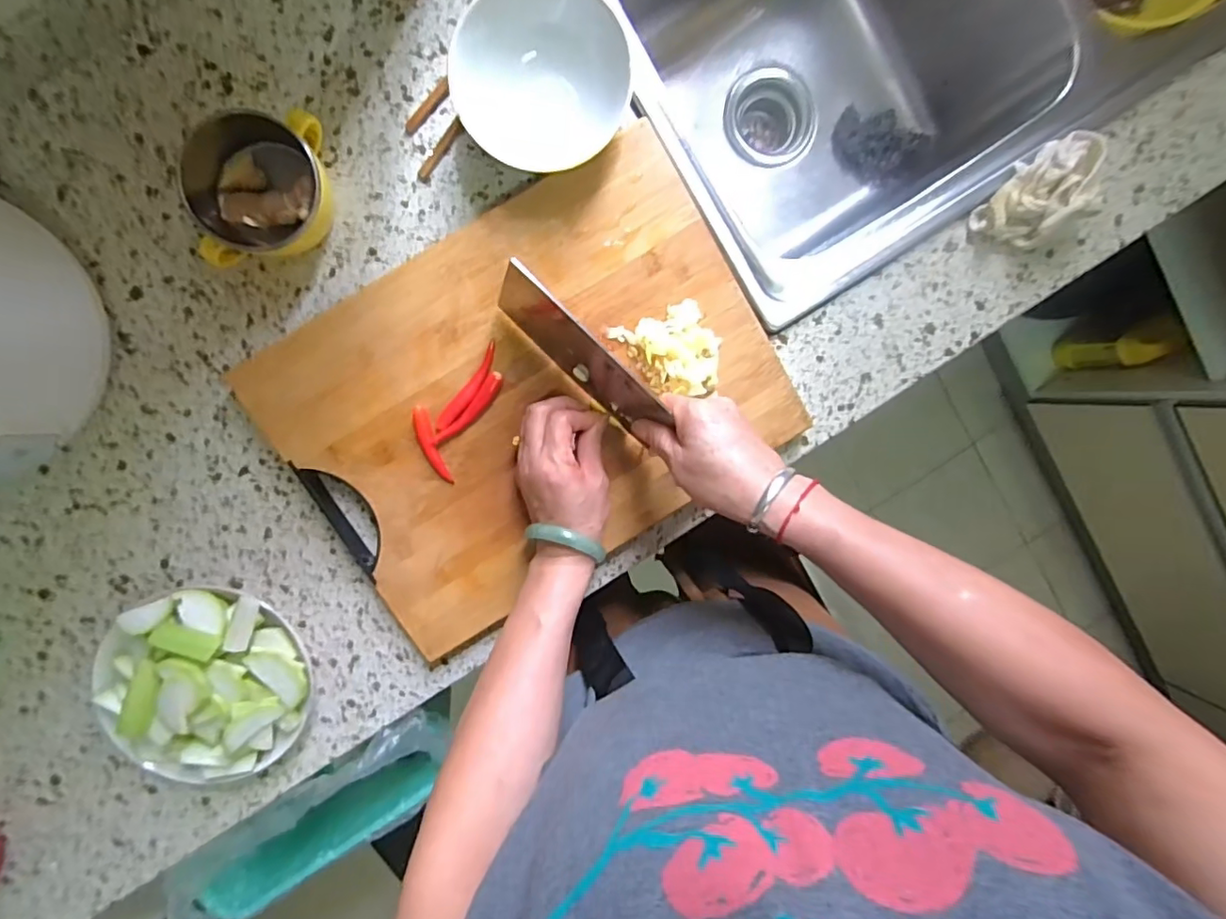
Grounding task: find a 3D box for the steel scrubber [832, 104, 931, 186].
[{"bbox_3d":[0.321,-0.380,0.693,0.107,0.044,0.075,24,95,-7],"label":"steel scrubber"}]

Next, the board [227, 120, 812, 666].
[{"bbox_3d":[-0.063,-0.044,0.483,0.394,0.022,0.306,-33,98,-1],"label":"board"}]

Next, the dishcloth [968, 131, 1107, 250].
[{"bbox_3d":[0.382,-0.231,0.500,0.119,0.042,0.075,-32,98,-1],"label":"dishcloth"}]

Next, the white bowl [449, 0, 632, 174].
[{"bbox_3d":[-0.054,-0.285,0.438,0.125,0.075,0.108,5,96,-6],"label":"white bowl"}]

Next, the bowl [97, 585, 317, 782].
[{"bbox_3d":[-0.340,0.191,0.477,0.152,0.061,0.163,-1,97,-5],"label":"bowl"}]

